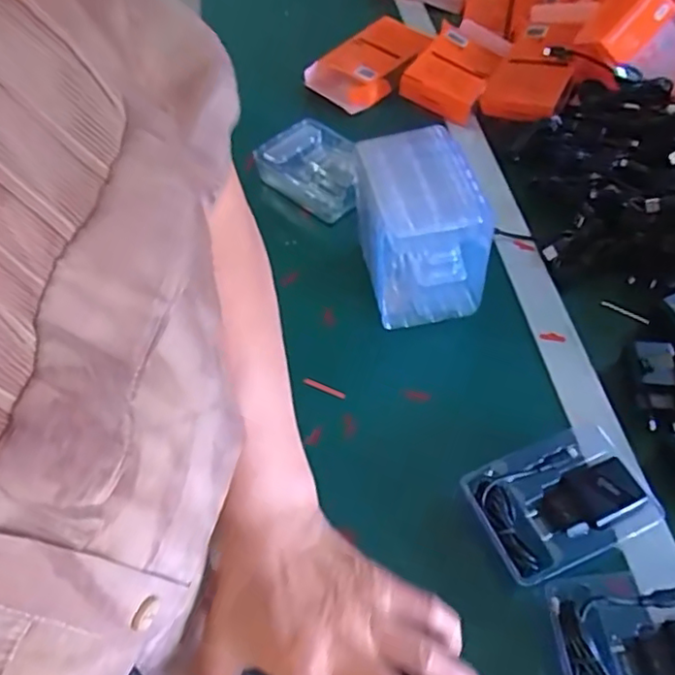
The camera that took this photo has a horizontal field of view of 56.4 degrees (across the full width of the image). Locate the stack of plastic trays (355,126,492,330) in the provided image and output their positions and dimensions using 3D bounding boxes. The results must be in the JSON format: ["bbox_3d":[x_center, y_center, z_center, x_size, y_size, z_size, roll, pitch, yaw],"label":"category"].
[{"bbox_3d":[0.078,-0.099,0.569,0.111,0.129,0.116,-10,53,-5],"label":"stack of plastic trays"}]

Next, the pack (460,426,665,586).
[{"bbox_3d":[0.161,0.119,0.461,0.122,0.026,0.087,-21,55,-12],"label":"pack"}]

